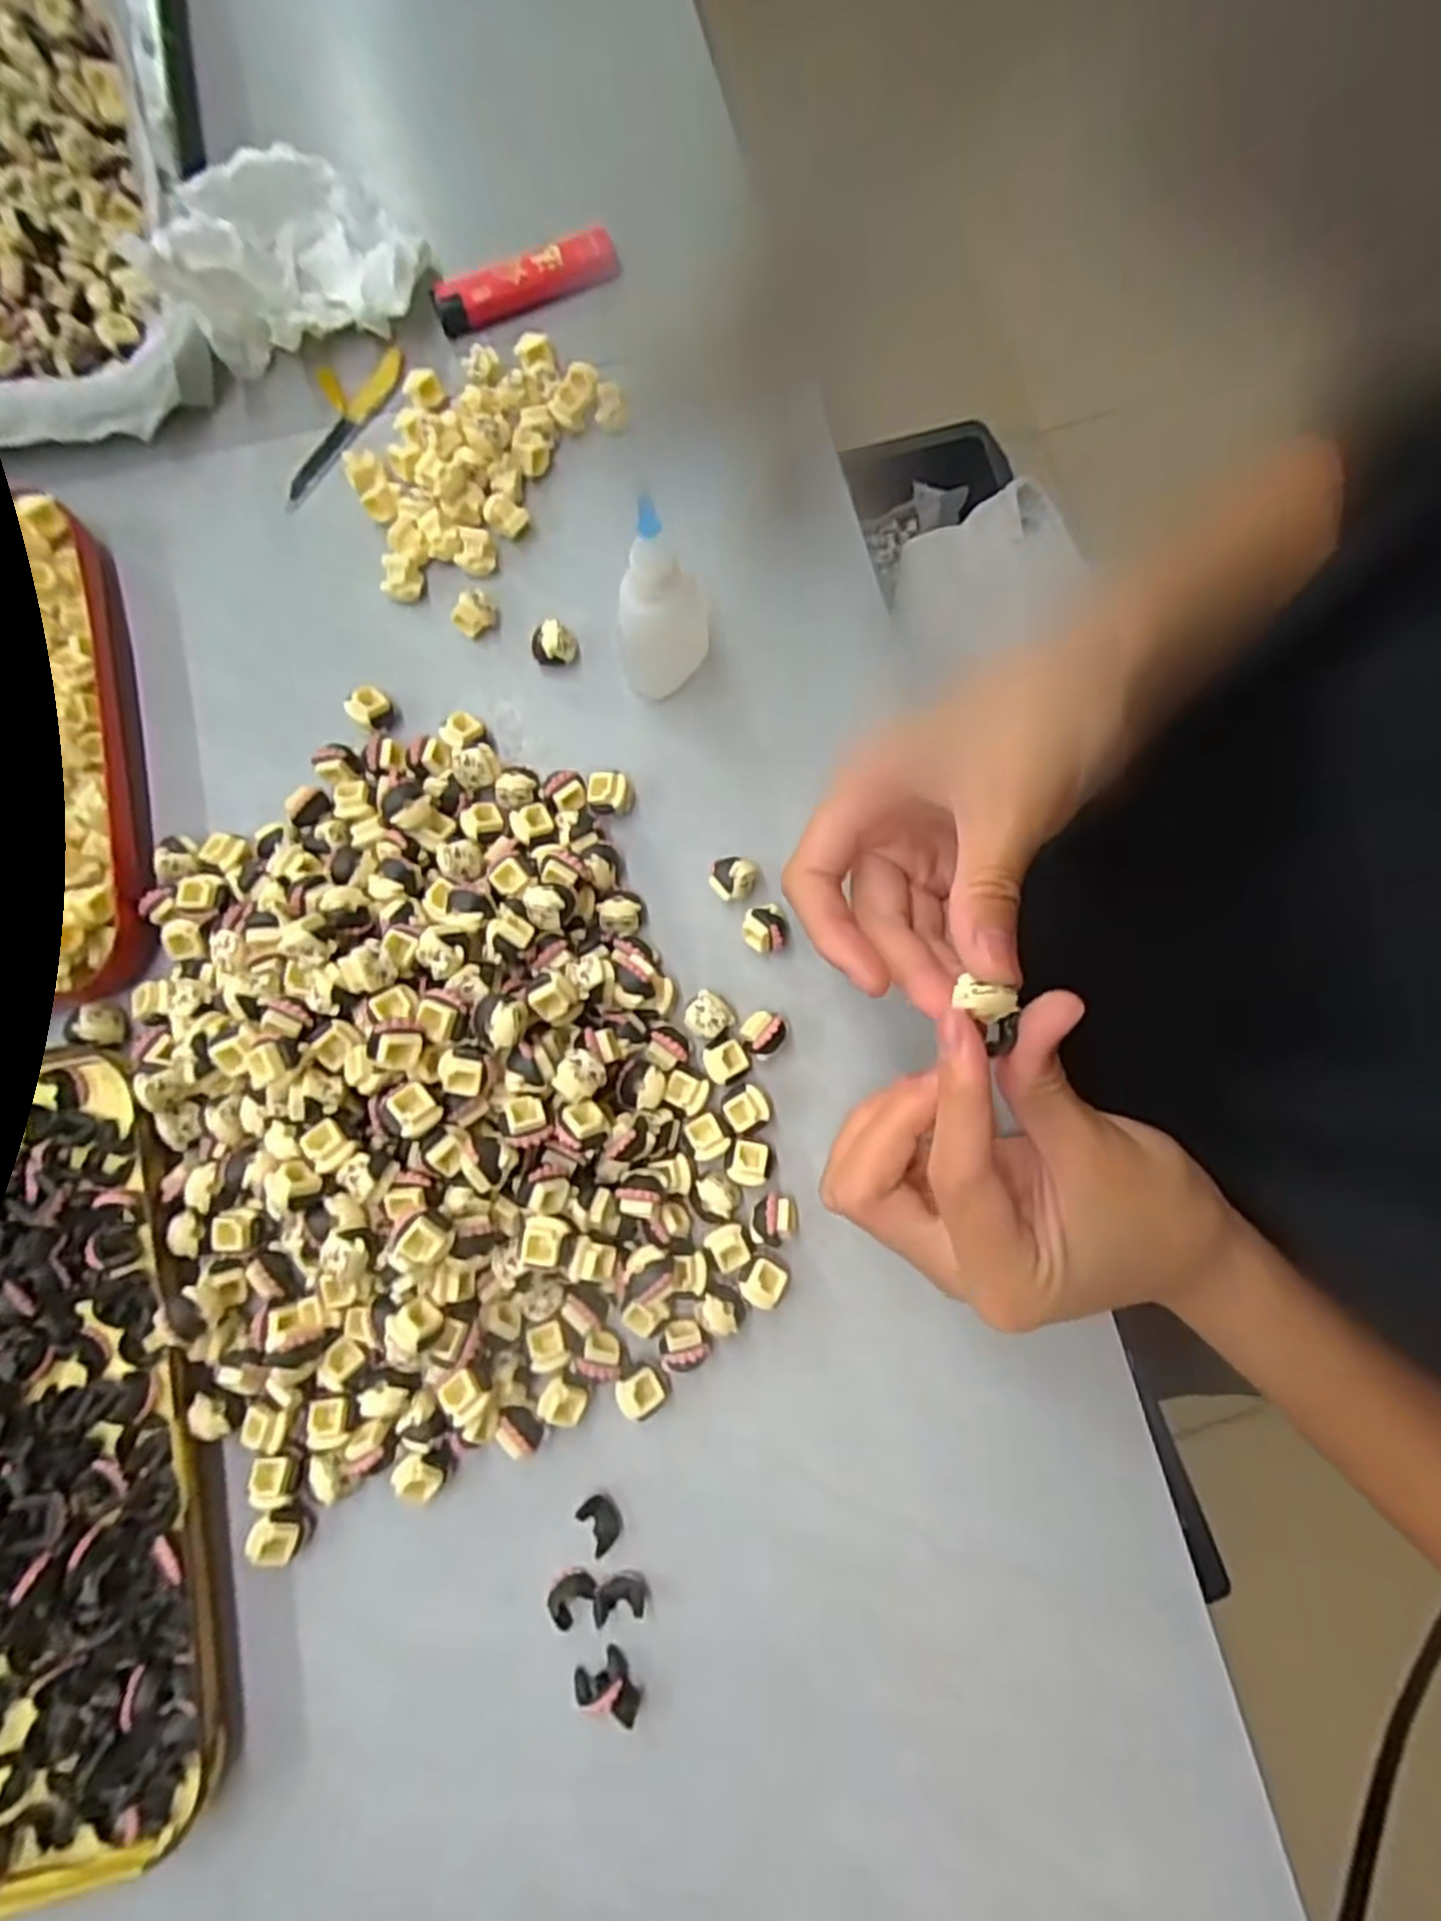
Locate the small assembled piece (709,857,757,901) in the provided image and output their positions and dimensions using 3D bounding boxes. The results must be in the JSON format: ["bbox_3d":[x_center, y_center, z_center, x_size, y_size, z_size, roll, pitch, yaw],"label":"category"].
[{"bbox_3d":[0.004,-0.029,0.289,0.016,0.015,0.015,0,81,0],"label":"small assembled piece"}]

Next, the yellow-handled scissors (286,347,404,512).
[{"bbox_3d":[-0.160,-0.222,0.327,0.029,0.009,0.080,28,80,4],"label":"yellow-handled scissors"}]

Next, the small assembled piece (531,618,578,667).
[{"bbox_3d":[-0.064,-0.122,0.305,0.017,0.015,0.014,-16,81,-3],"label":"small assembled piece"}]

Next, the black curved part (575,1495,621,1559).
[{"bbox_3d":[-0.038,0.180,0.255,0.010,0.008,0.015,-28,81,-6],"label":"black curved part"}]

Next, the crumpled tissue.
[{"bbox_3d":[-0.174,-0.289,0.314,0.101,0.047,0.083,-25,81,-6],"label":"crumpled tissue"}]

